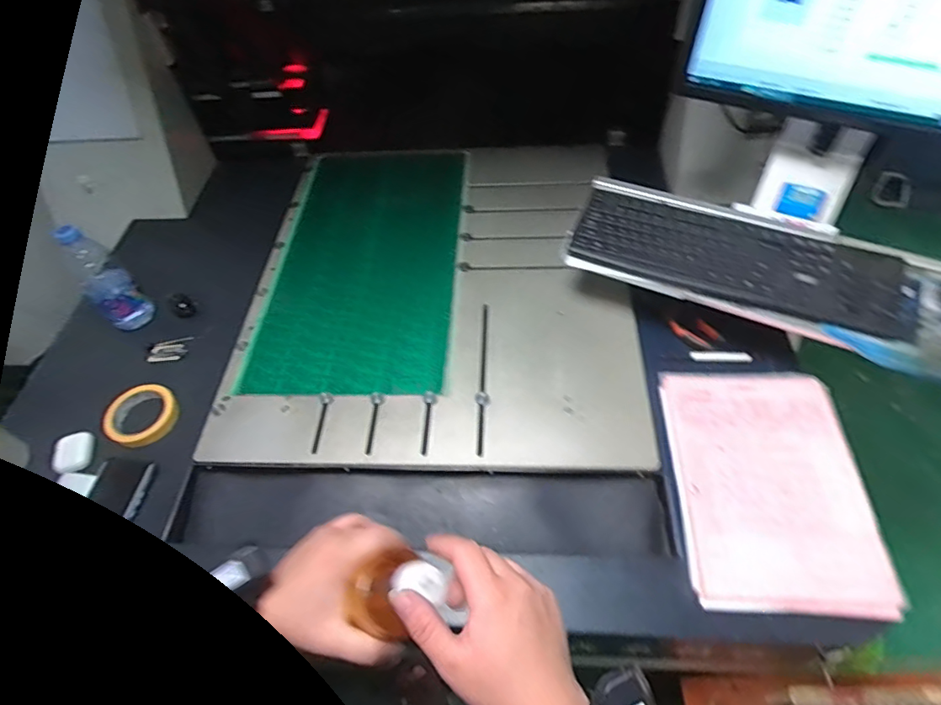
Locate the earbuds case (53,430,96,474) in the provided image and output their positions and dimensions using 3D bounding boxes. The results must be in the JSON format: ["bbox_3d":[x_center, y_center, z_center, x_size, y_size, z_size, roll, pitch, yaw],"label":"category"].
[{"bbox_3d":[-0.579,0.146,0.780,0.047,0.023,0.056,-3,54,2],"label":"earbuds case"}]

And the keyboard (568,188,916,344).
[{"bbox_3d":[0.383,-0.140,0.777,0.459,0.034,0.144,17,57,17],"label":"keyboard"}]

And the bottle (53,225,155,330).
[{"bbox_3d":[-0.609,-0.121,0.887,0.055,0.188,0.071,33,63,25],"label":"bottle"}]

